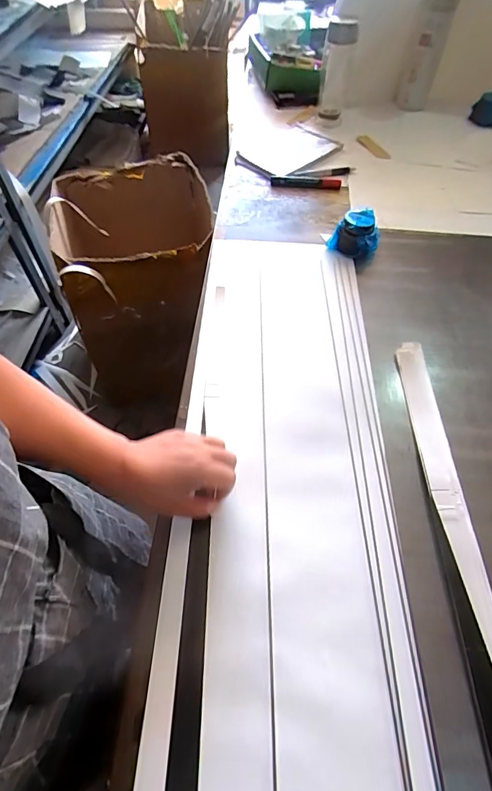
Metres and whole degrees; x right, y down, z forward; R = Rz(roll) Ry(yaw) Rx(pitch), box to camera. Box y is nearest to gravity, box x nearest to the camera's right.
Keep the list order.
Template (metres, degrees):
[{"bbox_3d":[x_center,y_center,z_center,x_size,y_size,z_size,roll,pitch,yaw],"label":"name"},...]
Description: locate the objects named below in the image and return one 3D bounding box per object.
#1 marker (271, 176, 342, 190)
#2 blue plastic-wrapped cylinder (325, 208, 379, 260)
[{"bbox_3d":[0.116,-0.416,0.816,0.134,0.010,0.024,8,56,4],"label":"marker"},{"bbox_3d":[0.179,-0.259,0.674,0.073,0.058,0.061,40,64,22],"label":"blue plastic-wrapped cylinder"}]

